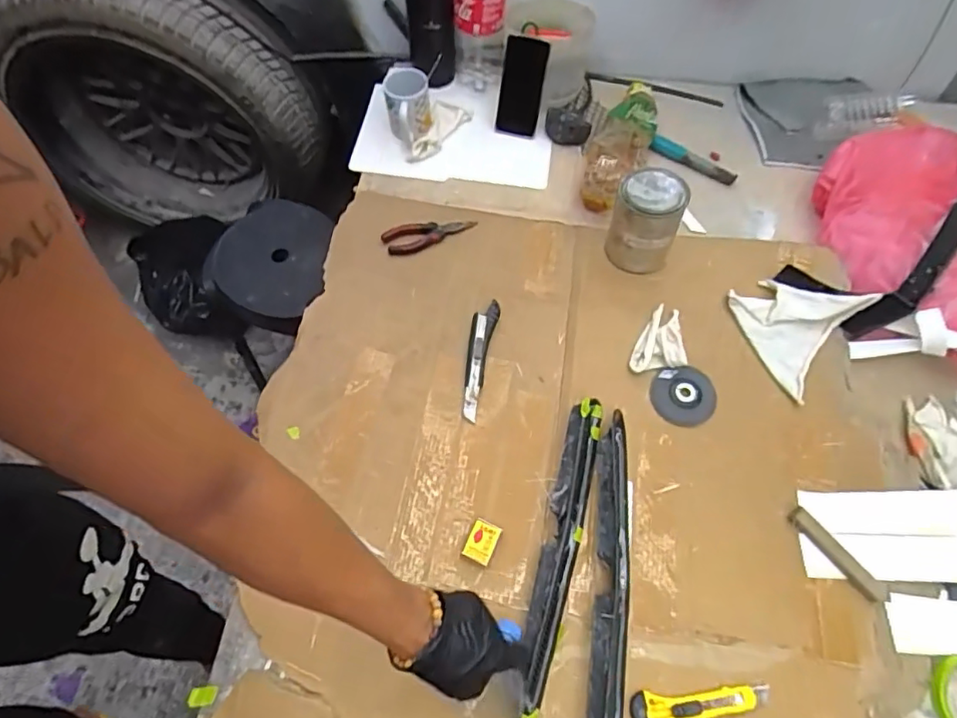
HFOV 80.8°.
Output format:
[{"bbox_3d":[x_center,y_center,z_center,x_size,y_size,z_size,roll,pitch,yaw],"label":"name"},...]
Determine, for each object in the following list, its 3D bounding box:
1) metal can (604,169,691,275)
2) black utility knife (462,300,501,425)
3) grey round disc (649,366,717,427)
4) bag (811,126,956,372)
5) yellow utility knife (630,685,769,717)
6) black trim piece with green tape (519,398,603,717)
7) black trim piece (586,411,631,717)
[{"bbox_3d":[0.262,-0.218,0.894,0.102,0.132,0.110,15,63,7],"label":"metal can"},{"bbox_3d":[-0.002,-0.007,0.843,0.037,0.029,0.198,11,63,5],"label":"black utility knife"},{"bbox_3d":[0.299,0.055,0.822,0.091,0.010,0.086,-2,76,7],"label":"grey round disc"},{"bbox_3d":[0.775,-0.211,0.928,0.389,0.062,0.485,6,62,2],"label":"bag"},{"bbox_3d":[0.257,0.397,0.649,0.161,0.009,0.037,-6,63,-4],"label":"yellow utility knife"},{"bbox_3d":[0.105,0.236,0.710,0.046,0.054,0.406,14,64,6],"label":"black trim piece with green tape"},{"bbox_3d":[0.168,0.259,0.702,0.052,0.033,0.414,8,63,3],"label":"black trim piece"}]

